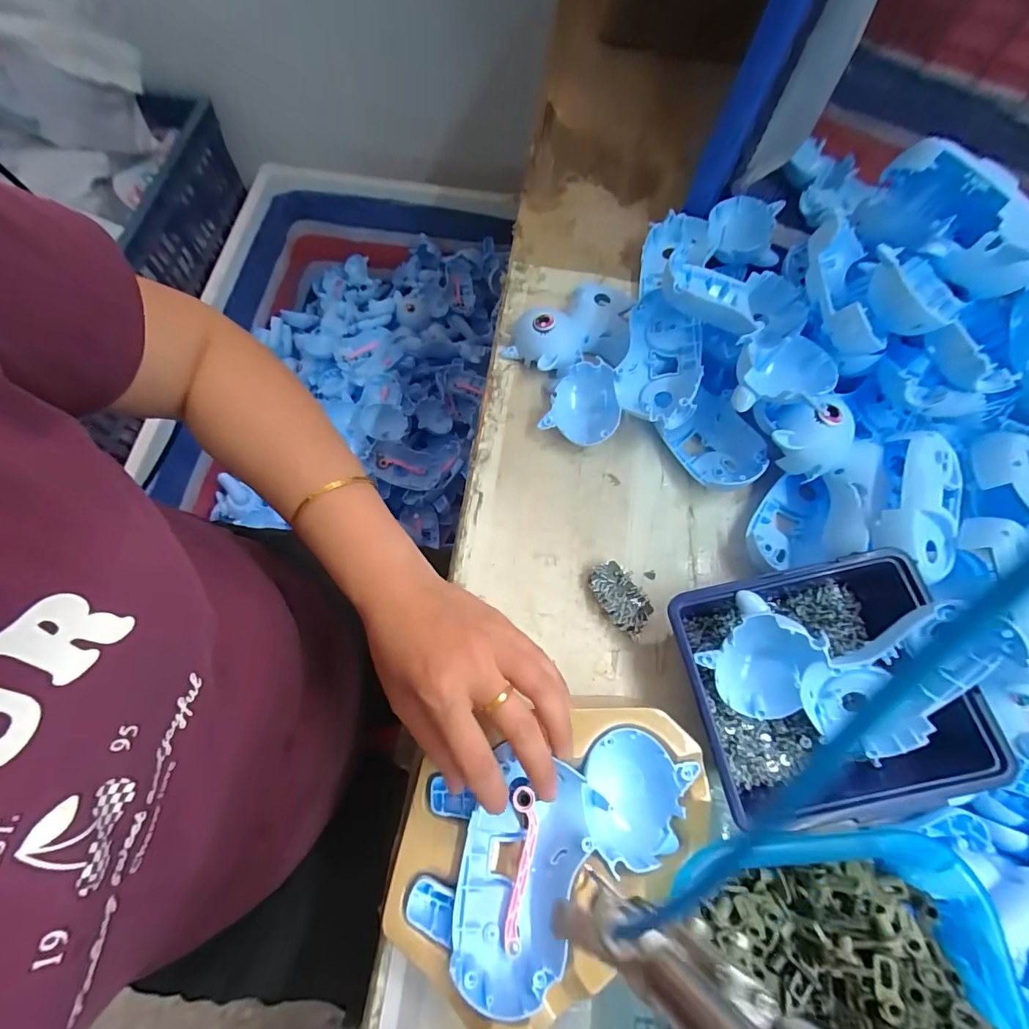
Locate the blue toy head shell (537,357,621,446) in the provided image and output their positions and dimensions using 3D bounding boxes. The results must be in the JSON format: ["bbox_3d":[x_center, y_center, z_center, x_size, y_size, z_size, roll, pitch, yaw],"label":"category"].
[{"bbox_3d":[0.061,-0.091,0.395,0.062,0.039,0.072,23,69,3],"label":"blue toy head shell"}]

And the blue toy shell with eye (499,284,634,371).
[{"bbox_3d":[0.060,-0.168,0.424,0.121,0.037,0.089,-34,76,-16],"label":"blue toy shell with eye"}]

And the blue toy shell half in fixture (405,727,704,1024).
[{"bbox_3d":[0.025,0.198,0.260,0.166,0.026,0.114,-8,69,-2],"label":"blue toy shell half in fixture"}]

